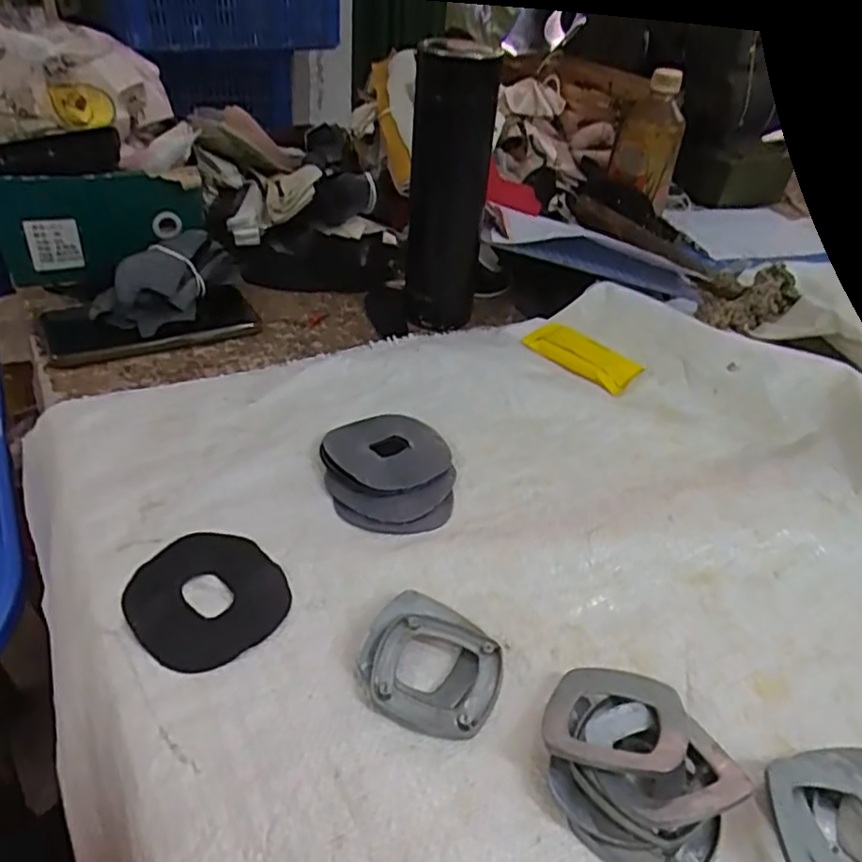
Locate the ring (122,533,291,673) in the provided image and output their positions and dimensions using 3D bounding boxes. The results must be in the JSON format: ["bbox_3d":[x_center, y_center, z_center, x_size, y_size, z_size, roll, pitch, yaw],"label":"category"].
[{"bbox_3d":[-0.118,0.088,0.354,0.079,0.006,0.076,4,38,-3],"label":"ring"}]

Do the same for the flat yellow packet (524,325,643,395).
[{"bbox_3d":[0.131,-0.068,0.582,0.099,0.013,0.054,33,45,29],"label":"flat yellow packet"}]

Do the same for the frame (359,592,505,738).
[{"bbox_3d":[0.001,0.116,0.334,0.069,0.012,0.066,19,40,15],"label":"frame"}]

